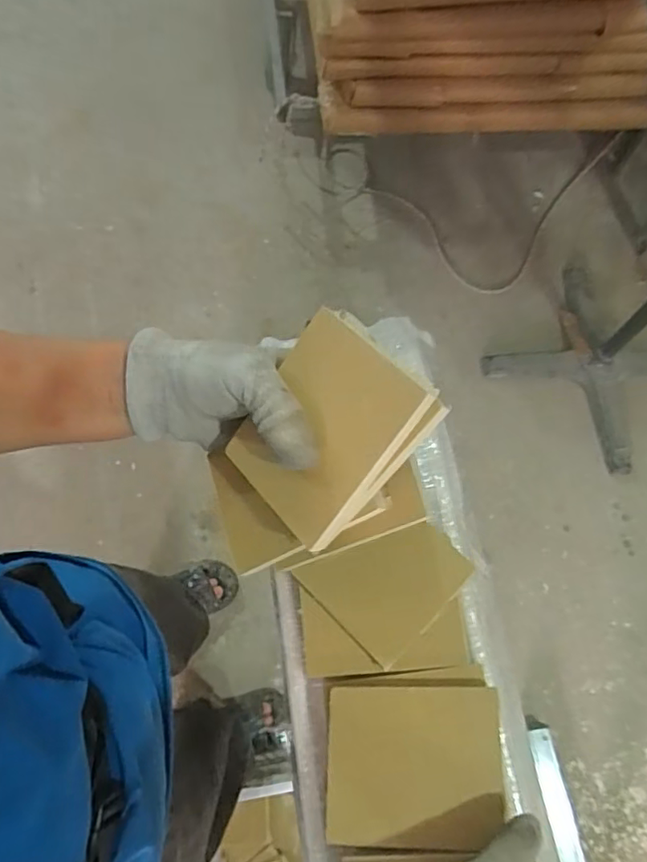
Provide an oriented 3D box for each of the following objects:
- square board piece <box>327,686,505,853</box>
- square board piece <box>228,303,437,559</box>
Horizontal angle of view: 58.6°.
[{"bbox_3d":[0.050,0.187,0.323,0.094,0.010,0.079,2,70,-3],"label":"square board piece"},{"bbox_3d":[-0.001,-0.002,0.291,0.077,0.006,0.096,43,106,29],"label":"square board piece"}]

